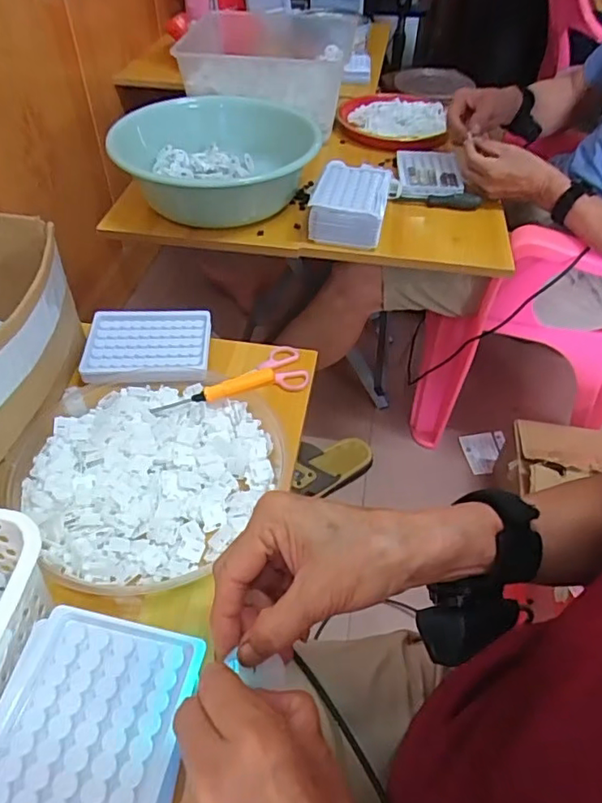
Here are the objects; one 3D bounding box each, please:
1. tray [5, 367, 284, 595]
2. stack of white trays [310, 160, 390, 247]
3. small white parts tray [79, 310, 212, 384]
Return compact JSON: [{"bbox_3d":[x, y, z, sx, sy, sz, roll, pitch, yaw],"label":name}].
[{"bbox_3d":[-0.140,0.050,0.503,0.225,0.030,0.226,1,47,-1],"label":"tray"},{"bbox_3d":[0.072,-0.284,0.796,0.099,0.061,0.142,10,47,7],"label":"stack of white trays"},{"bbox_3d":[-0.168,-0.062,0.610,0.132,0.018,0.106,-3,47,-5],"label":"small white parts tray"}]

